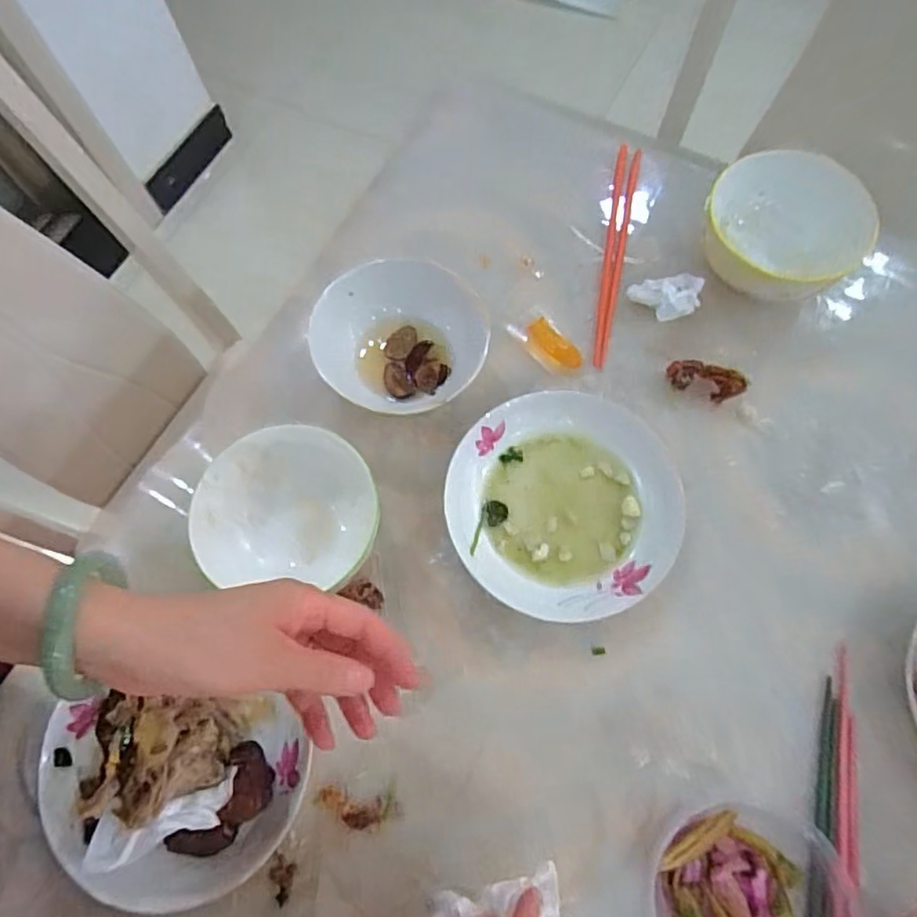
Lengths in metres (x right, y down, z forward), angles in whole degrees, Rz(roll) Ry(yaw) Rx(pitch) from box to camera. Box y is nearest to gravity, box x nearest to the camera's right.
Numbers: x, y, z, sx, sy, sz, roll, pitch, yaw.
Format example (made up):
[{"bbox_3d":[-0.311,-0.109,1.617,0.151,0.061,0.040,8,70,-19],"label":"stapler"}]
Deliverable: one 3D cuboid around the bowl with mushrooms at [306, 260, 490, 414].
[{"bbox_3d":[-0.048,-0.097,0.498,0.120,0.053,0.121,-1,70,2],"label":"bowl with mushrooms"}]

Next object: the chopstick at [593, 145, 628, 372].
[{"bbox_3d":[0.134,-0.187,0.545,0.009,0.013,0.230,9,71,5],"label":"chopstick"}]

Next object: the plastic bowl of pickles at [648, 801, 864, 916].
[{"bbox_3d":[0.177,0.272,0.369,0.115,0.035,0.111,-1,70,2],"label":"plastic bowl of pickles"}]

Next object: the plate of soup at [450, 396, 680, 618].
[{"bbox_3d":[0.080,0.032,0.463,0.166,0.028,0.170,-1,70,2],"label":"plate of soup"}]

